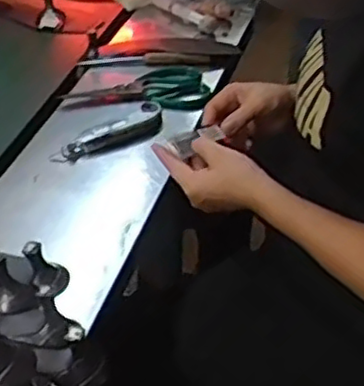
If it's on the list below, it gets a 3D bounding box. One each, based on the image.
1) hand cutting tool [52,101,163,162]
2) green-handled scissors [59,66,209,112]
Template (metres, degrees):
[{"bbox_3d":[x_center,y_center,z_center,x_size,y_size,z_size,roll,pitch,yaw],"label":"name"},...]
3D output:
[{"bbox_3d":[-0.085,-0.076,0.918,0.172,0.014,0.056,-29,48,-30],"label":"hand cutting tool"},{"bbox_3d":[-0.064,-0.145,1.014,0.203,0.025,0.115,-1,40,-2],"label":"green-handled scissors"}]

